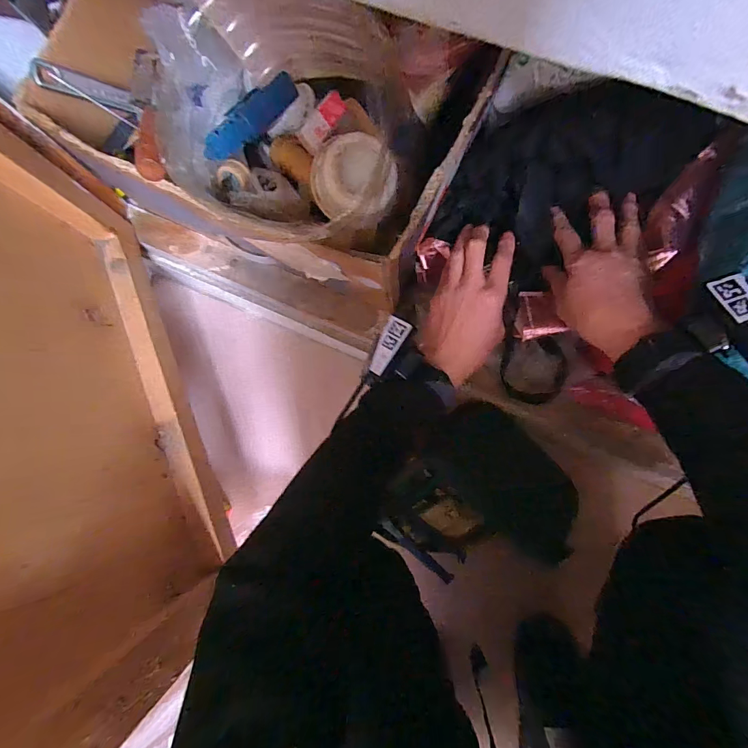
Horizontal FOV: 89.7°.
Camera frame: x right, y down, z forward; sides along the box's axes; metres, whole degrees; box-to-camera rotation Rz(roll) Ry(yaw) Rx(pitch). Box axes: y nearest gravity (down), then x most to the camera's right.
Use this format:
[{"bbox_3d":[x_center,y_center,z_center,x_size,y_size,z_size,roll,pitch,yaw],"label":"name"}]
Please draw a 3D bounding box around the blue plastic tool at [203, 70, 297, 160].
[{"bbox_3d":[-0.141,-0.289,0.426,0.122,0.030,0.025,-34,83,-1],"label":"blue plastic tool"}]

